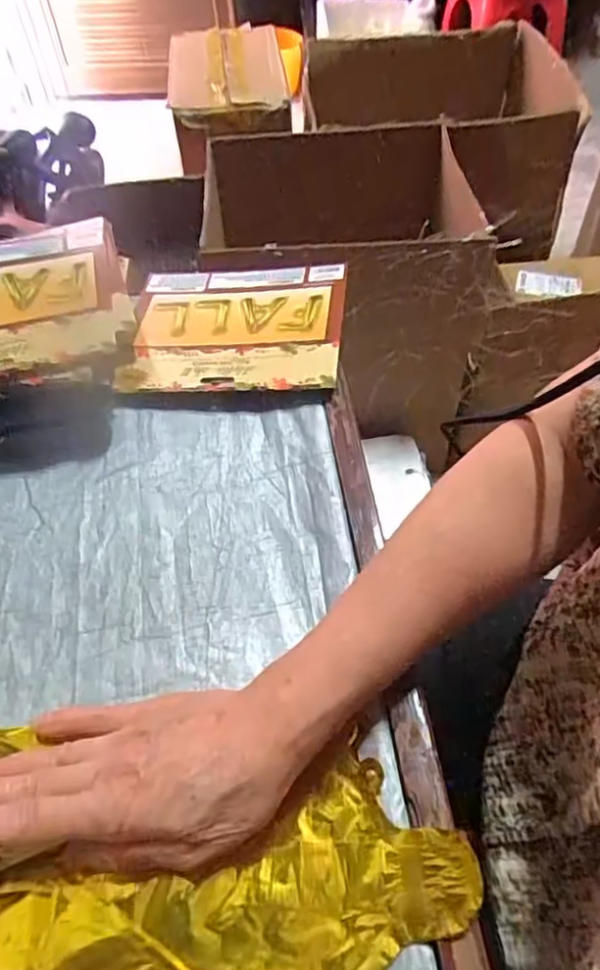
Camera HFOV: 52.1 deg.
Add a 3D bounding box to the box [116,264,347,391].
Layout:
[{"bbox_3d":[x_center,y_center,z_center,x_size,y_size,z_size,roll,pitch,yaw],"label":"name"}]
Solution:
[{"bbox_3d":[-0.055,-0.136,0.540,0.181,0.028,0.155,2,53,7],"label":"box"}]

